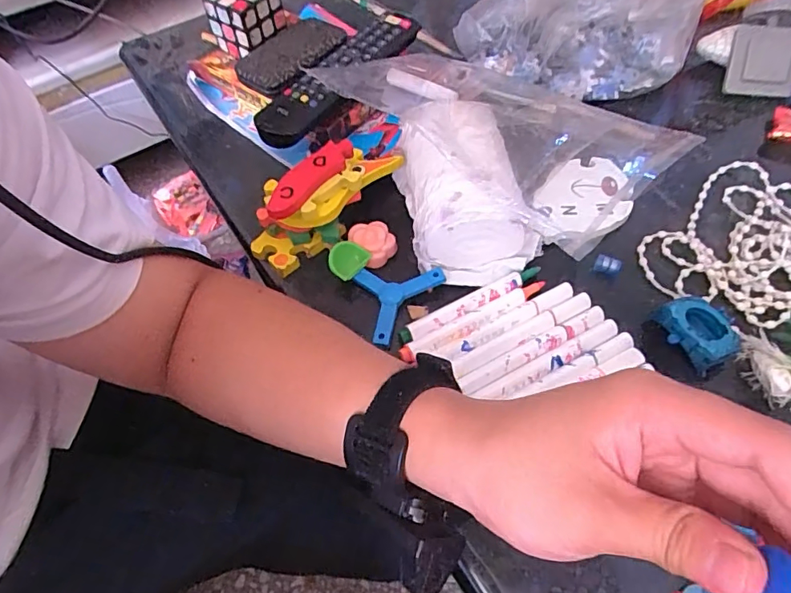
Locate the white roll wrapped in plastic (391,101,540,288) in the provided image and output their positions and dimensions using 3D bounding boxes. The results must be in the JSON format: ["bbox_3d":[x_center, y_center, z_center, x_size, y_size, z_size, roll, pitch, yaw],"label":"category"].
[{"bbox_3d":[0.046,-0.085,0.365,0.091,0.057,0.142,-17,58,-9],"label":"white roll wrapped in plastic"}]

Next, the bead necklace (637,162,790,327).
[{"bbox_3d":[0.260,-0.039,0.355,0.146,0.014,0.110,-37,63,-20],"label":"bead necklace"}]

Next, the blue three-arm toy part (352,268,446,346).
[{"bbox_3d":[-0.007,-0.003,0.351,0.054,0.010,0.068,32,64,21],"label":"blue three-arm toy part"}]

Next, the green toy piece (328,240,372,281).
[{"bbox_3d":[-0.035,-0.028,0.359,0.025,0.007,0.029,32,64,21],"label":"green toy piece"}]

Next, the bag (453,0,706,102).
[{"bbox_3d":[0.176,-0.274,0.442,0.186,0.128,0.162,27,62,18],"label":"bag"}]

